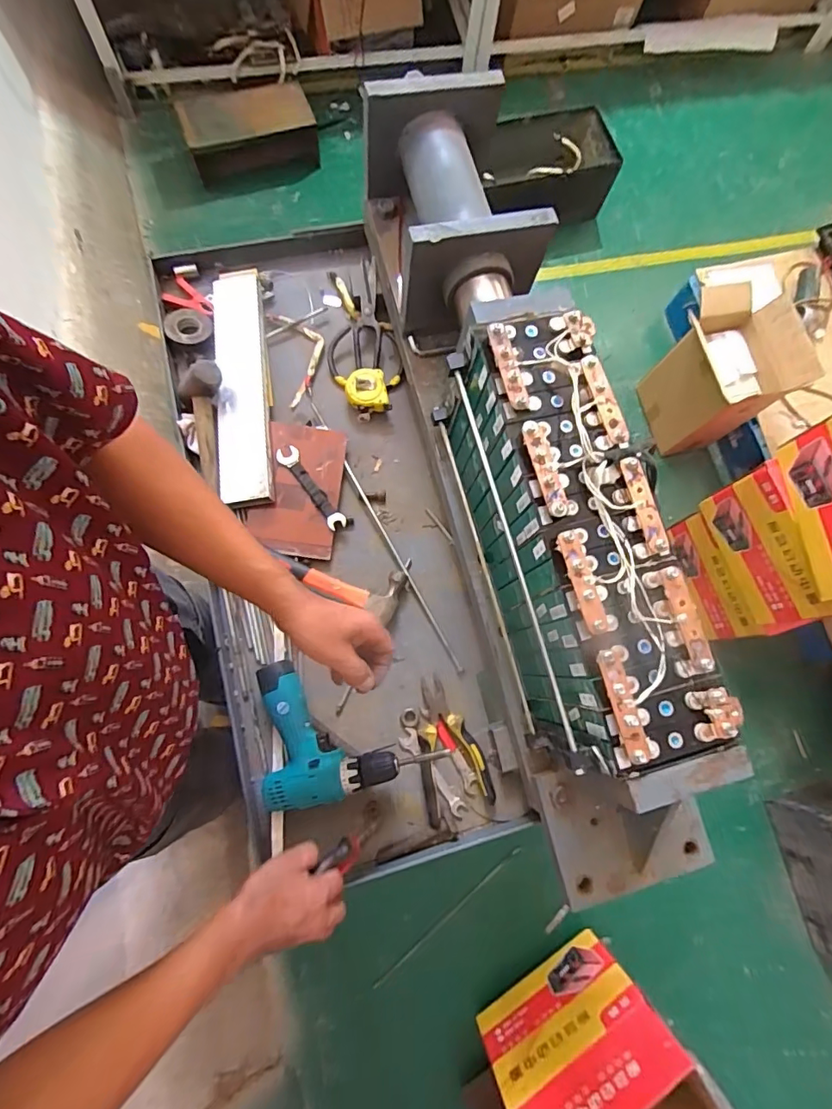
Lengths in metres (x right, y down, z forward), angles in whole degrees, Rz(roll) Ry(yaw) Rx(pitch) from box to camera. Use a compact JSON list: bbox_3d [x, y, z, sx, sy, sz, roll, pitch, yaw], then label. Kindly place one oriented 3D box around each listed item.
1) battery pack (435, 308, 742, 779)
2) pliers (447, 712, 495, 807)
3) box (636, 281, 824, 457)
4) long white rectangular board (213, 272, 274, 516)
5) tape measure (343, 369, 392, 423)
[{"bbox_3d":[0.180,-0.017,0.614,0.161,0.215,0.501,-14,79,-8],"label":"battery pack"},{"bbox_3d":[0.086,0.300,0.733,0.025,0.019,0.138,-26,81,-10],"label":"pliers"},{"bbox_3d":[0.908,-0.536,1.495,0.267,0.357,0.330,-12,79,-7],"label":"box"},{"bbox_3d":[-0.281,-0.267,0.793,0.086,0.029,0.401,-4,78,-6],"label":"long white rectangular board"},{"bbox_3d":[-0.082,-0.272,0.839,0.071,0.039,0.072,-15,79,-8],"label":"tape measure"}]

